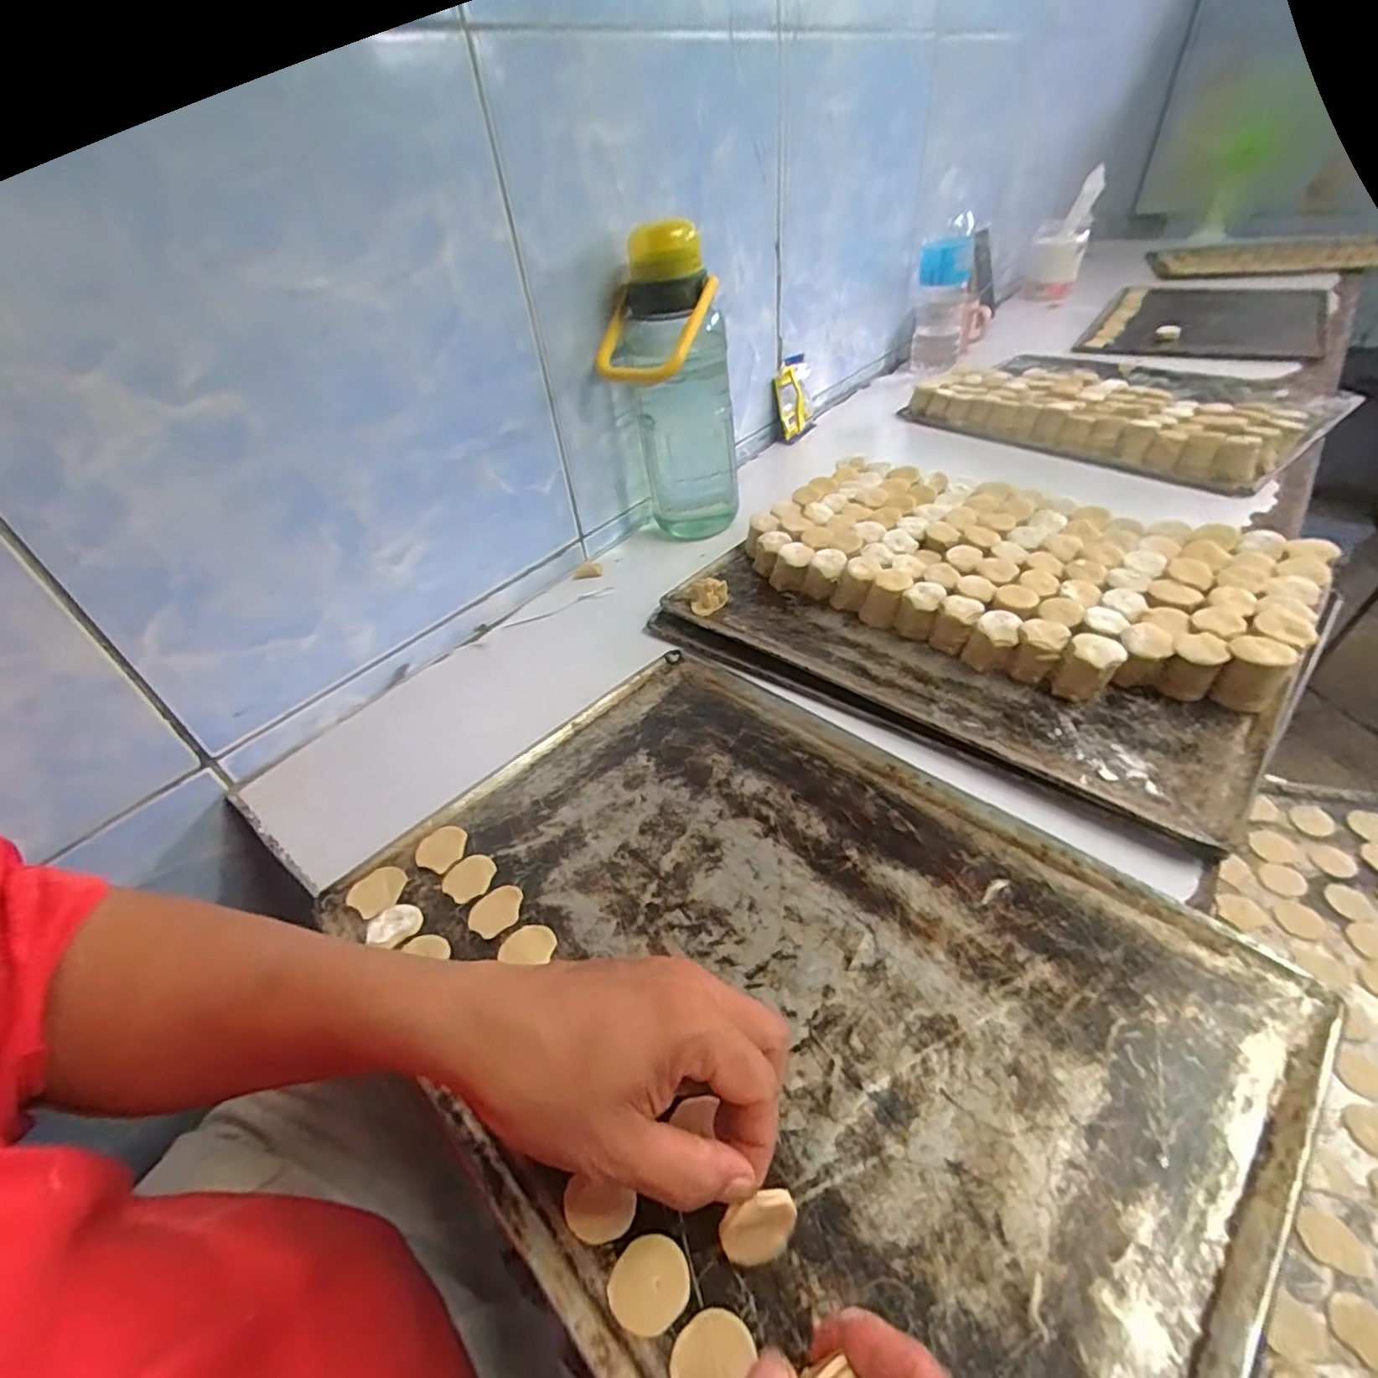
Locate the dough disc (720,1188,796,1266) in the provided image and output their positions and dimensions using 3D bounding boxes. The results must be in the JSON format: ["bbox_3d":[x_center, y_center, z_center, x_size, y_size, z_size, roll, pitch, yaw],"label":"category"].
[{"bbox_3d":[0.029,0.218,0.255,0.031,0.029,0.004,-27,14,-9],"label":"dough disc"}]

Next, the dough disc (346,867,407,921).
[{"bbox_3d":[-0.199,0.129,0.403,0.029,0.006,0.032,7,44,16],"label":"dough disc"}]

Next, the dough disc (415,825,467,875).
[{"bbox_3d":[-0.166,0.106,0.425,0.028,0.005,0.033,9,44,17],"label":"dough disc"}]

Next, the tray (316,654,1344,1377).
[{"bbox_3d":[0.041,0.145,0.354,0.451,0.022,0.319,29,53,34],"label":"tray"}]

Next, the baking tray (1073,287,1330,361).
[{"bbox_3d":[0.949,-0.691,1.154,0.324,0.019,0.576,23,50,29],"label":"baking tray"}]

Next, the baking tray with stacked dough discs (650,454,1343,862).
[{"bbox_3d":[0.230,-0.085,0.546,0.459,0.055,0.320,28,52,33],"label":"baking tray with stacked dough discs"}]

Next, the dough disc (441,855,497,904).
[{"bbox_3d":[-0.141,0.120,0.407,0.028,0.004,0.032,22,49,28],"label":"dough disc"}]

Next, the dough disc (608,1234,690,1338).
[{"bbox_3d":[-0.016,0.240,0.255,0.031,0.005,0.028,-17,43,-11],"label":"dough disc"}]

